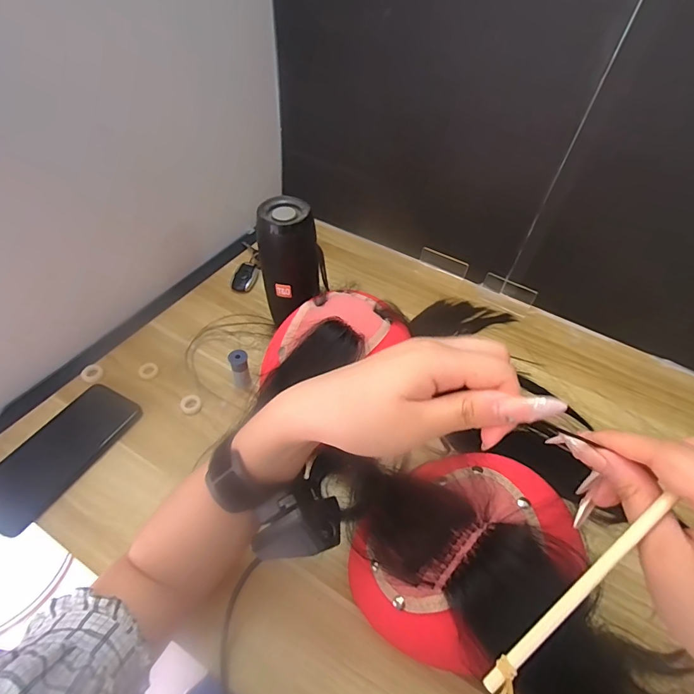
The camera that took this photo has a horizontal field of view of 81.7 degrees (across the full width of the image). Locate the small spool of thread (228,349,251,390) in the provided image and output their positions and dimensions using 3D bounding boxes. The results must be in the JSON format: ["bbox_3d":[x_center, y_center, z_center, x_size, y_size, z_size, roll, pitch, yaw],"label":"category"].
[{"bbox_3d":[-0.128,0.028,0.484,0.021,0.052,0.023,2,49,-3],"label":"small spool of thread"}]

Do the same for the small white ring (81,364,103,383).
[{"bbox_3d":[-0.314,0.032,0.495,0.026,0.004,0.024,2,49,-3],"label":"small white ring"}]

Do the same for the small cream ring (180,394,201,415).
[{"bbox_3d":[-0.185,0.068,0.476,0.023,0.005,0.025,2,49,-3],"label":"small cream ring"}]

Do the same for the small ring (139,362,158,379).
[{"bbox_3d":[-0.248,0.029,0.501,0.021,0.005,0.024,7,49,2],"label":"small ring"}]

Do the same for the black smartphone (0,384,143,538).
[{"bbox_3d":[-0.305,0.111,0.427,0.076,0.010,0.160,24,51,15],"label":"black smartphone"}]

